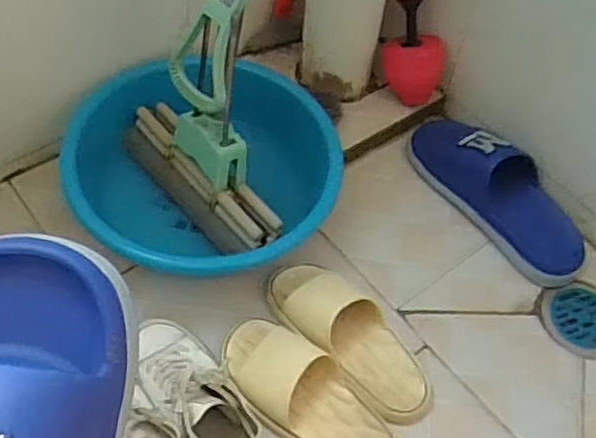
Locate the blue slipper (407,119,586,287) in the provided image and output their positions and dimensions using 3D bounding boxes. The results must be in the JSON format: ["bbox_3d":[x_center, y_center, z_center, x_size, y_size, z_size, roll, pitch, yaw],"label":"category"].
[{"bbox_3d":[0.281,-0.037,0.924,0.292,0.095,0.107,45,61,7],"label":"blue slipper"}]

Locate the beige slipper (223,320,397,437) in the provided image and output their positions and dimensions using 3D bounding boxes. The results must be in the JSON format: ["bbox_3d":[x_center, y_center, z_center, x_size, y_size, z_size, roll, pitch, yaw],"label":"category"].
[{"bbox_3d":[0.010,0.199,0.733,0.232,0.078,0.117,30,57,16],"label":"beige slipper"}]

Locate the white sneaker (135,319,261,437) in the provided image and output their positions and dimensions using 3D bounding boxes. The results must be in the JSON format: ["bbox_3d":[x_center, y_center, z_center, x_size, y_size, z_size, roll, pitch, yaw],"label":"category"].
[{"bbox_3d":[-0.113,0.191,0.704,0.085,0.112,0.230,-26,61,-22],"label":"white sneaker"}]

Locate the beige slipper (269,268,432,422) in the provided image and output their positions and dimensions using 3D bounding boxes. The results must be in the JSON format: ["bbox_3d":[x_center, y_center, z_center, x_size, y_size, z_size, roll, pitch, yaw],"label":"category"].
[{"bbox_3d":[0.059,0.135,0.792,0.242,0.075,0.088,37,60,20],"label":"beige slipper"}]

